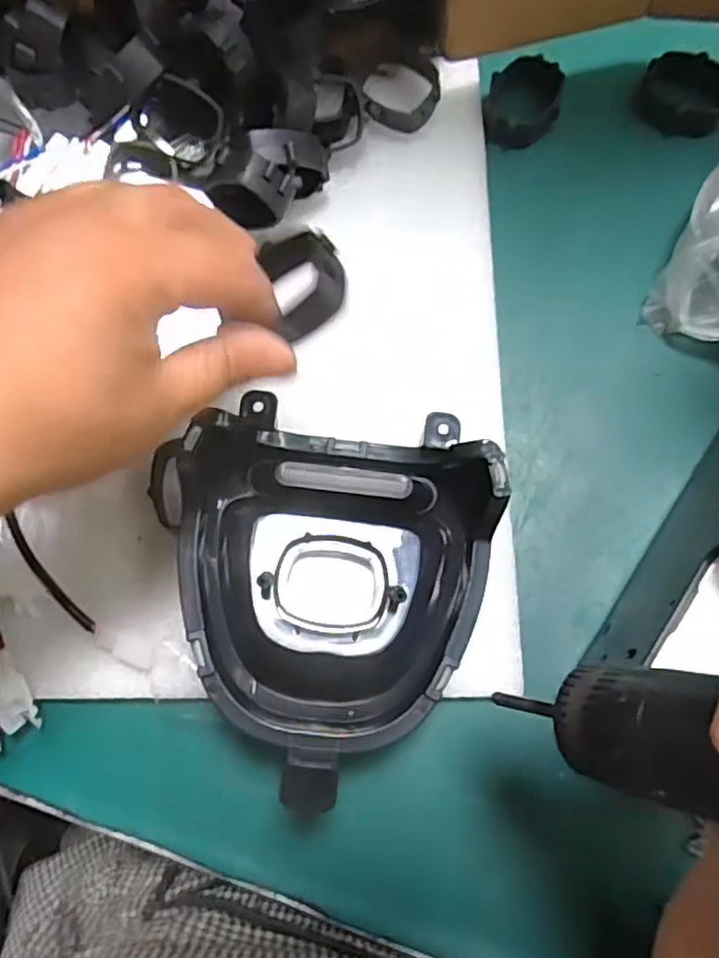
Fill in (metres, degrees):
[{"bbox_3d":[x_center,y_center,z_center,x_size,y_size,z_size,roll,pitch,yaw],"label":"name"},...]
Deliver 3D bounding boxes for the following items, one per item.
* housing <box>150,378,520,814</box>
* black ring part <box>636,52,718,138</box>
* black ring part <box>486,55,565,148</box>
[{"bbox_3d":[-0.014,0.050,0.289,0.138,0.063,0.154,7,78,4],"label":"housing"},{"bbox_3d":[0.185,-0.218,0.378,0.049,0.025,0.041,32,79,11],"label":"black ring part"},{"bbox_3d":[0.094,-0.215,0.376,0.040,0.013,0.056,11,76,6],"label":"black ring part"}]

